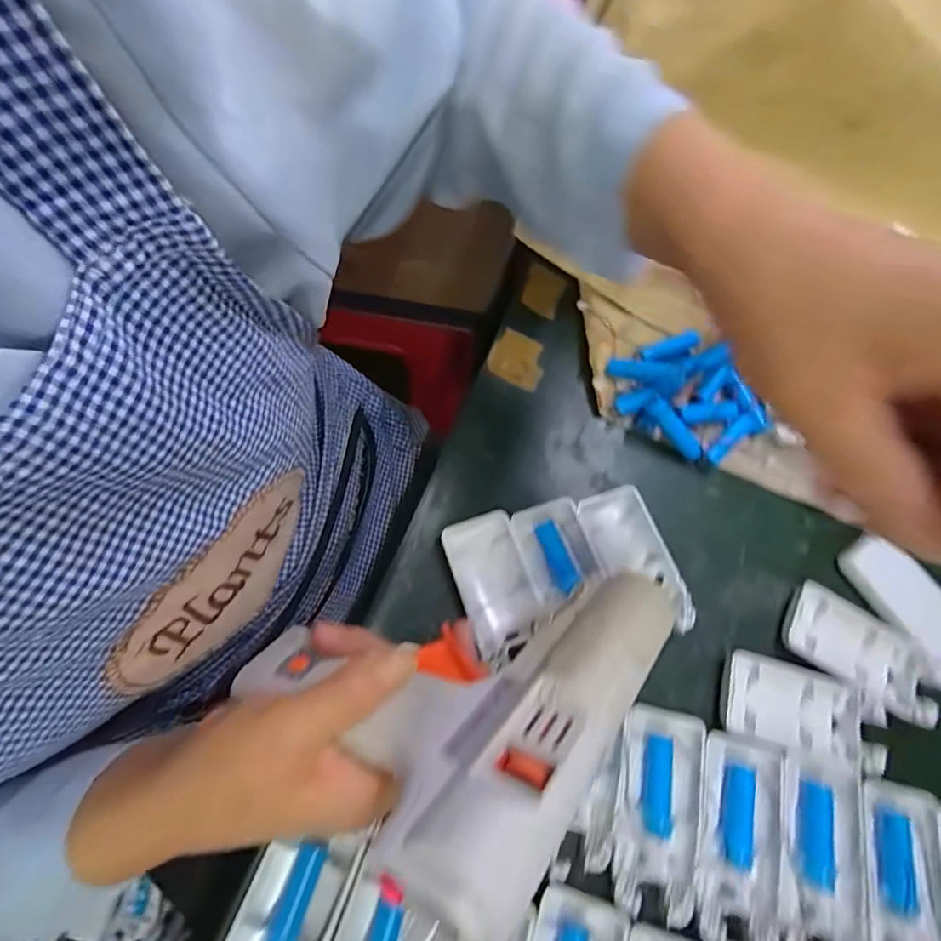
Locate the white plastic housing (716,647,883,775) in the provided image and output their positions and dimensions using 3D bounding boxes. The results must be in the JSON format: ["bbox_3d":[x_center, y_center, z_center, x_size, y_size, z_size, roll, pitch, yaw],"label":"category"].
[{"bbox_3d":[0.195,0.140,0.297,0.096,0.013,0.046,17,68,1],"label":"white plastic housing"}]

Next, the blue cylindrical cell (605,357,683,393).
[{"bbox_3d":[0.122,-0.069,0.364,0.050,0.014,0.015,19,64,24],"label":"blue cylindrical cell"}]

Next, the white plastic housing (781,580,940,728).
[{"bbox_3d":[0.240,0.110,0.313,0.091,0.007,0.047,29,67,12],"label":"white plastic housing"}]

